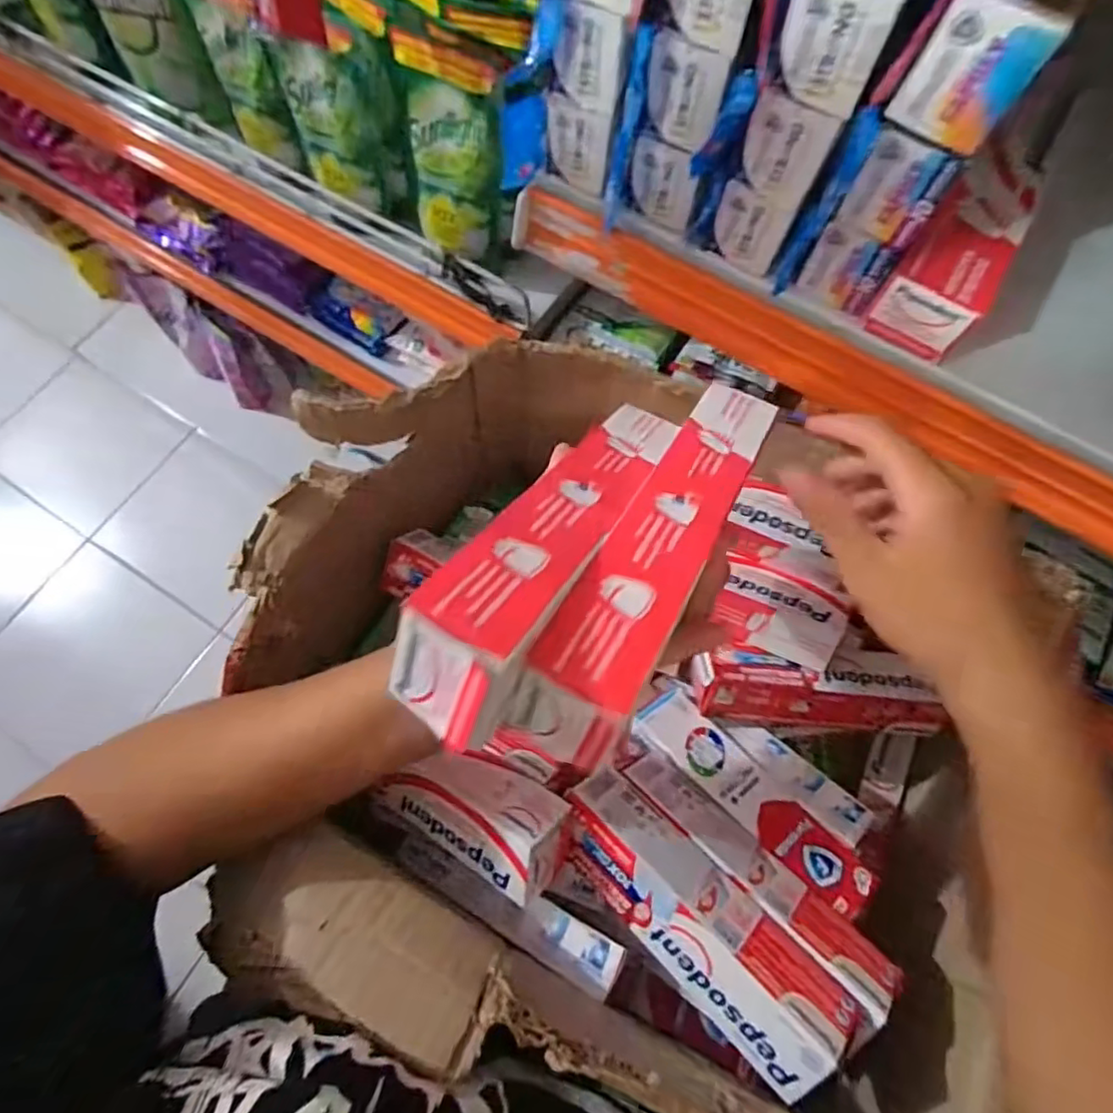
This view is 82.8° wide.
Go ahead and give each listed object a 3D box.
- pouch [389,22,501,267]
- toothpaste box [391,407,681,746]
[{"bbox_3d":[-0.077,-0.277,0.441,0.073,0.126,0.040,32,73,9],"label":"pouch"},{"bbox_3d":[0.004,-0.012,0.264,0.038,0.039,0.199,28,42,8],"label":"toothpaste box"}]

